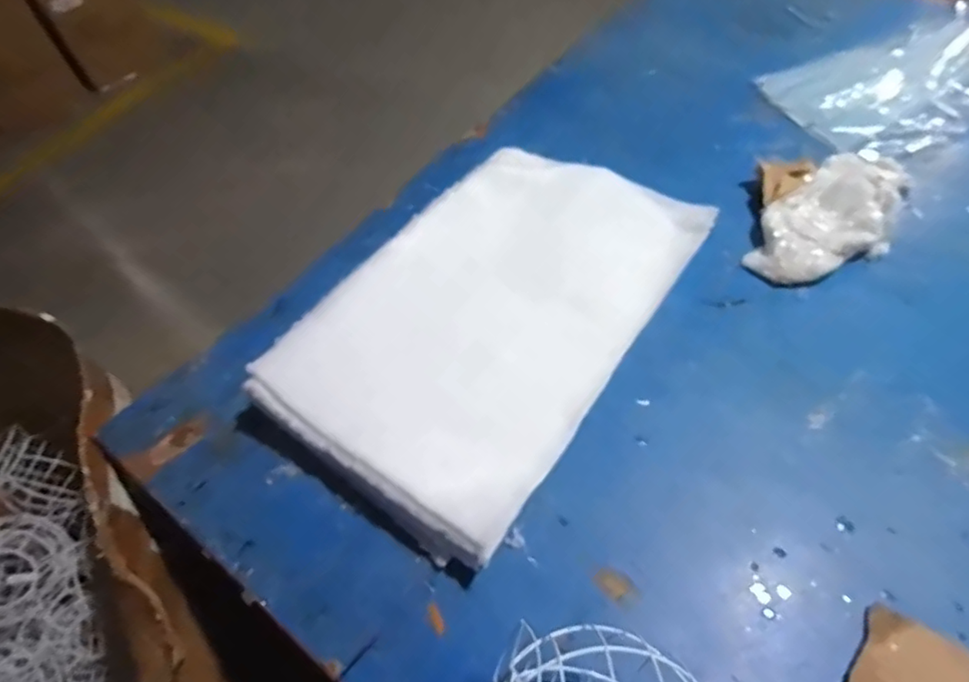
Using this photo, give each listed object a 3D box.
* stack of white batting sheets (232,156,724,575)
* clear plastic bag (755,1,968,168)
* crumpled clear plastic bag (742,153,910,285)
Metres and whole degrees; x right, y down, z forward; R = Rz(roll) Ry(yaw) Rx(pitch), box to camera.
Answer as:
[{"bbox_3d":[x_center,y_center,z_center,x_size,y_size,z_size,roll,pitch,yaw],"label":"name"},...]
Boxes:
[{"bbox_3d":[0.011,-0.028,0.551,0.256,0.073,0.411,29,61,23],"label":"stack of white batting sheets"},{"bbox_3d":[0.548,-0.358,0.738,0.323,0.066,0.228,-33,58,-18],"label":"clear plastic bag"},{"bbox_3d":[0.377,-0.137,0.616,0.120,0.045,0.217,31,62,24],"label":"crumpled clear plastic bag"}]

